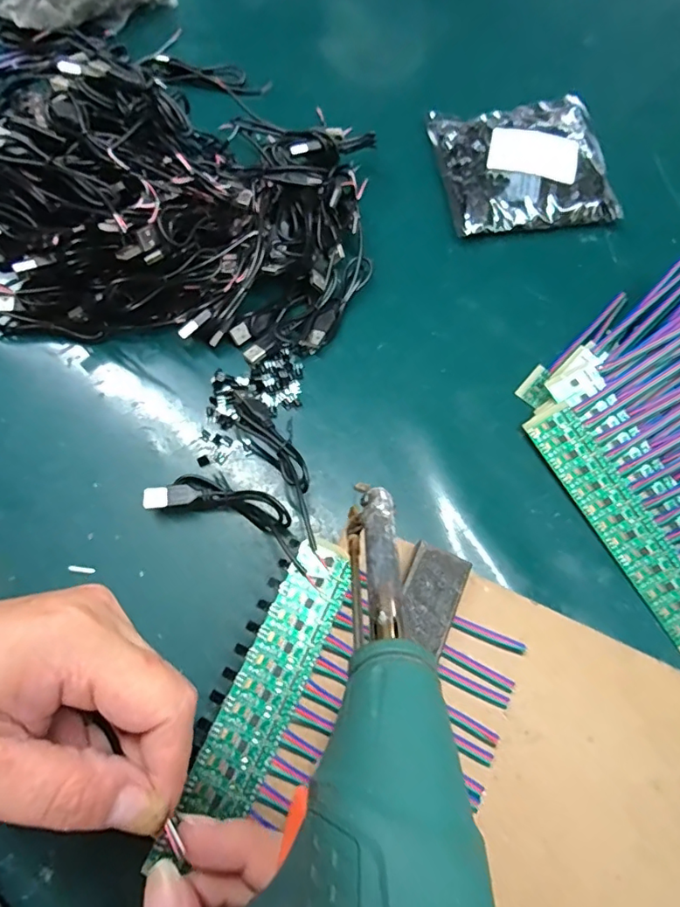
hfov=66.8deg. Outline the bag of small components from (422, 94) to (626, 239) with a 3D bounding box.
[{"bbox_3d":[0.153,-0.247,0.434,0.137,0.024,0.138,-6,70,-5],"label":"bag of small components"}]

